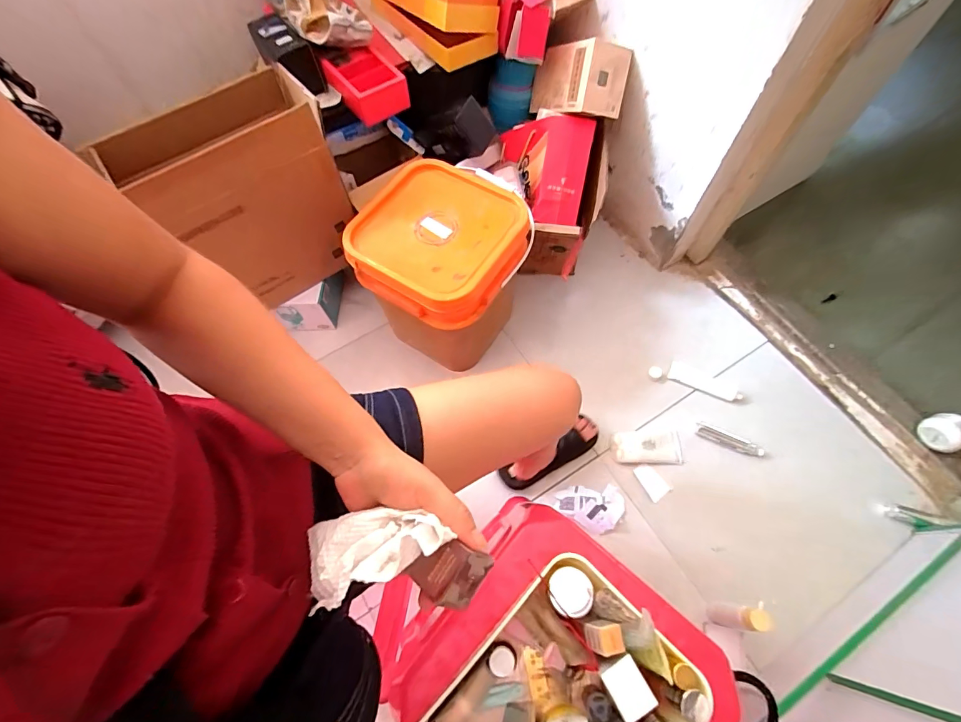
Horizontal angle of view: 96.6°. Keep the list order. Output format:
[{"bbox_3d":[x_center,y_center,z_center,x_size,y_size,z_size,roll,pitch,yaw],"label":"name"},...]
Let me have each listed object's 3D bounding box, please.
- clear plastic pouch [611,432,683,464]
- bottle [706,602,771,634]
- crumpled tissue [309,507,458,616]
[{"bbox_3d":[0.391,0.206,1.009,0.164,0.027,0.072,-4,65,1],"label":"clear plastic pouch"},{"bbox_3d":[0.472,0.470,0.784,0.043,0.148,0.043,12,66,8],"label":"bottle"},{"bbox_3d":[-0.080,0.137,0.303,0.126,0.031,0.058,-18,63,18],"label":"crumpled tissue"}]

